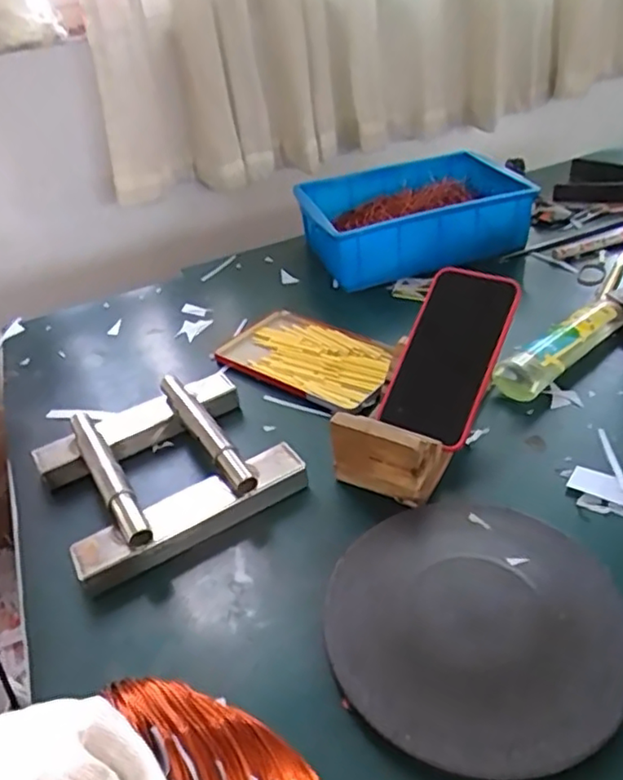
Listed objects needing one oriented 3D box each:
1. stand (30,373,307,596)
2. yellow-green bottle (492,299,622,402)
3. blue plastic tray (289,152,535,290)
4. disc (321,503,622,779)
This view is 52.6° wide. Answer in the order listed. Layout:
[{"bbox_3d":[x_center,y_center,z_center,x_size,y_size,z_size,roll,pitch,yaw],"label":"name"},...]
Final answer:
[{"bbox_3d":[-0.135,0.061,0.569,0.195,0.049,0.183,-25,40,-21],"label":"stand"},{"bbox_3d":[0.261,-0.047,0.653,0.179,0.048,0.041,-32,43,-28],"label":"yellow-green bottle"},{"bbox_3d":[0.135,-0.242,0.881,0.294,0.092,0.211,-14,37,-7],"label":"blue plastic tray"},{"bbox_3d":[0.109,0.155,0.425,0.188,0.019,0.190,-5,37,4],"label":"disc"}]

